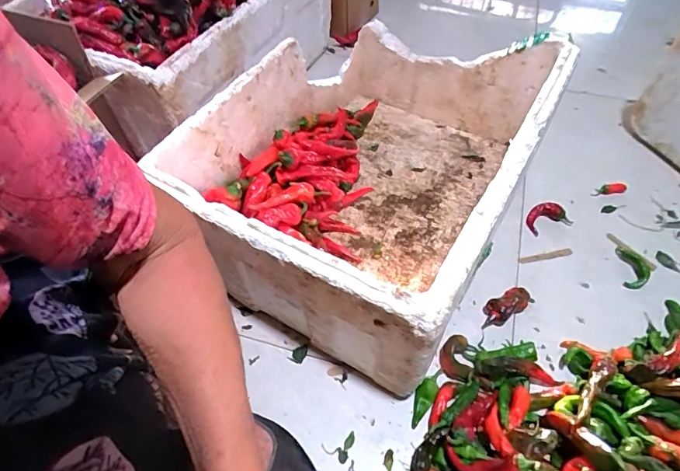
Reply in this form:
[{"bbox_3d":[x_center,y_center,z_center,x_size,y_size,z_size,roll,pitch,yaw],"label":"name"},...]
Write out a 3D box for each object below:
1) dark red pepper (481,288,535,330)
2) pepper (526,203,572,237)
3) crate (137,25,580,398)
[{"bbox_3d":[0.264,0.109,0.691,0.098,0.035,0.041,-29,60,-20],"label":"dark red pepper"},{"bbox_3d":[0.377,-0.032,0.804,0.082,0.017,0.053,-12,55,-10],"label":"pepper"},{"bbox_3d":[0.062,-0.131,0.730,0.434,0.248,0.609,26,58,16],"label":"crate"}]

